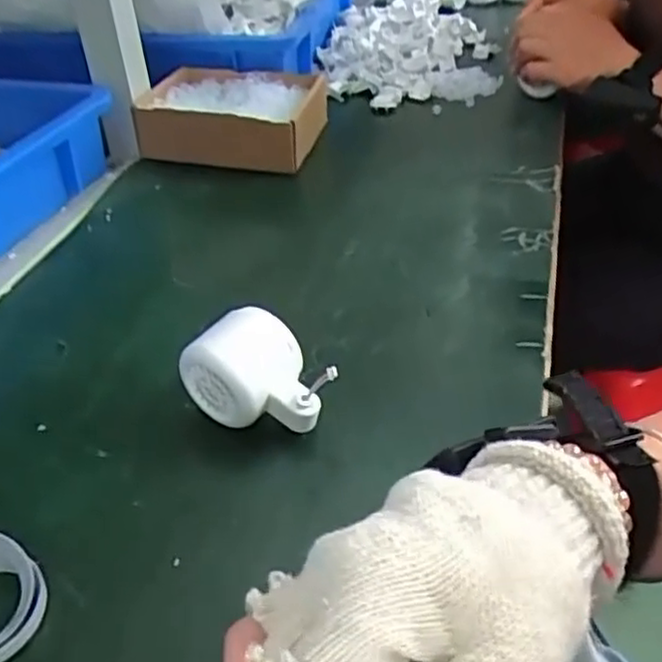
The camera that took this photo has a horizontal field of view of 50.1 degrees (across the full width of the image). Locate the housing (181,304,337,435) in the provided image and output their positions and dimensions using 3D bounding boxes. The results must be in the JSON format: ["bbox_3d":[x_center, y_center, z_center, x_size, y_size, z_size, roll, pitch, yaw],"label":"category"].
[{"bbox_3d":[-0.038,0.028,0.416,0.083,0.058,0.048,14,43,23],"label":"housing"}]

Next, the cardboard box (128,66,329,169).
[{"bbox_3d":[-0.097,-0.225,0.732,0.171,0.054,0.147,5,40,14],"label":"cardboard box"}]

